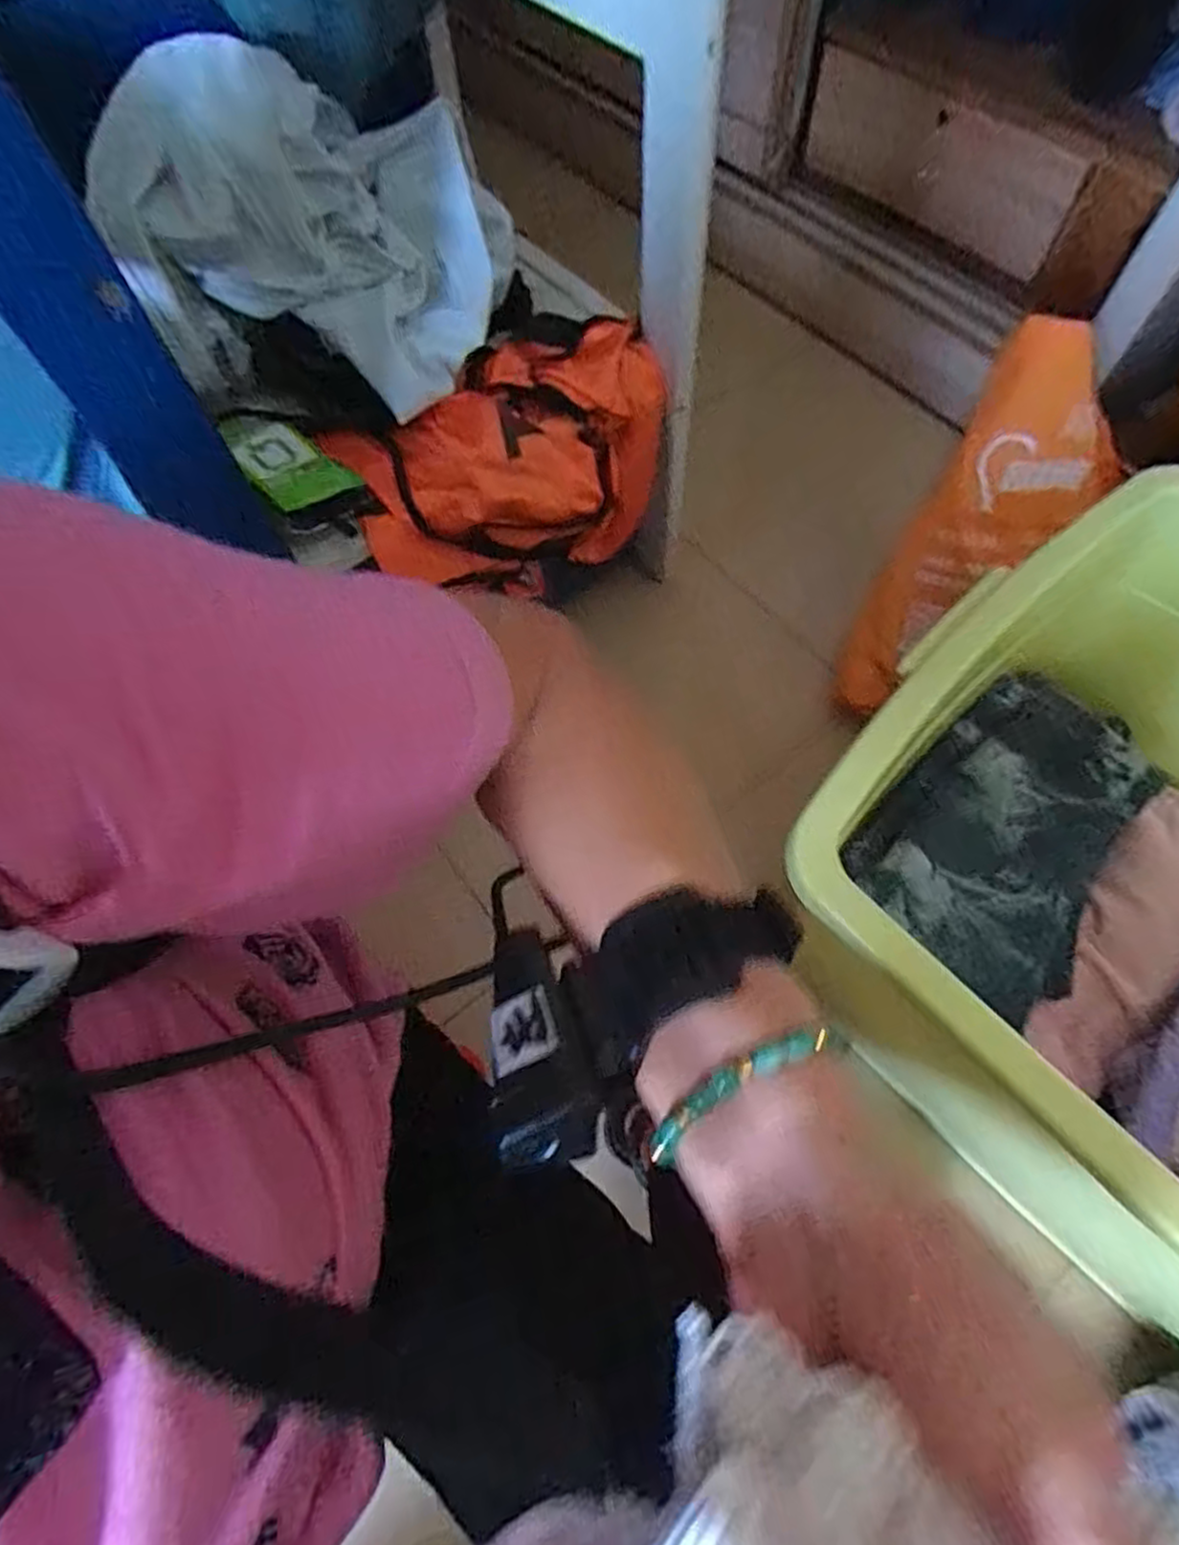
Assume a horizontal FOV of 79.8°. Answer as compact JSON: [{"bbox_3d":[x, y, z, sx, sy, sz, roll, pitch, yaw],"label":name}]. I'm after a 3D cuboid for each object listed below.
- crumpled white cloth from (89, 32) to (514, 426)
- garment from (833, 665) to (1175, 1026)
[{"bbox_3d":[-0.213,-0.405,0.545,0.266,0.188,0.161,6,67,6],"label":"crumpled white cloth"},{"bbox_3d":[0.341,0.057,0.565,0.245,0.057,0.186,-43,71,-15],"label":"garment"}]

